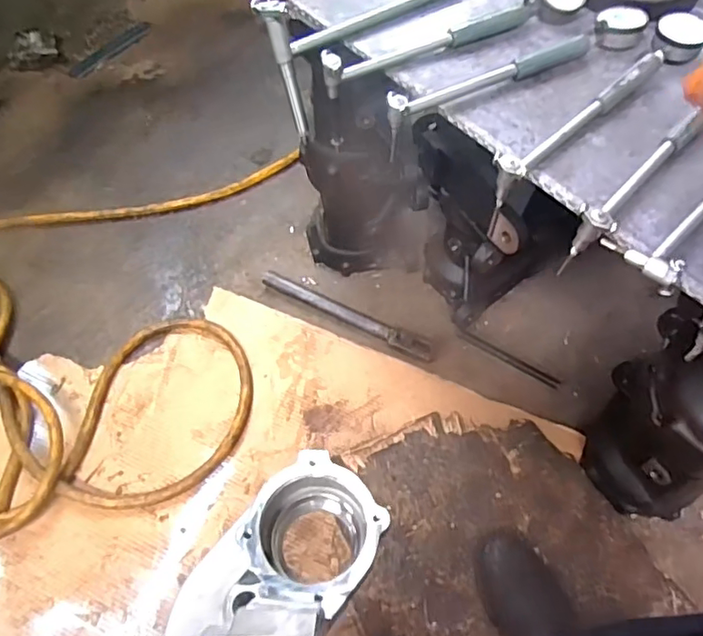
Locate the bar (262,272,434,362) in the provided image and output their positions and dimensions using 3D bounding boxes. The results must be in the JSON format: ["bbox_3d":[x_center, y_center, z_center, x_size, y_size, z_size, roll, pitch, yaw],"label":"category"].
[{"bbox_3d":[-0.007,-0.009,0.985,0.329,0.022,0.037,24,61,14],"label":"bar"}]

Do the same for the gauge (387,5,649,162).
[{"bbox_3d":[0.184,-0.267,0.607,0.342,0.050,0.048,-28,62,-17],"label":"gauge"}]

